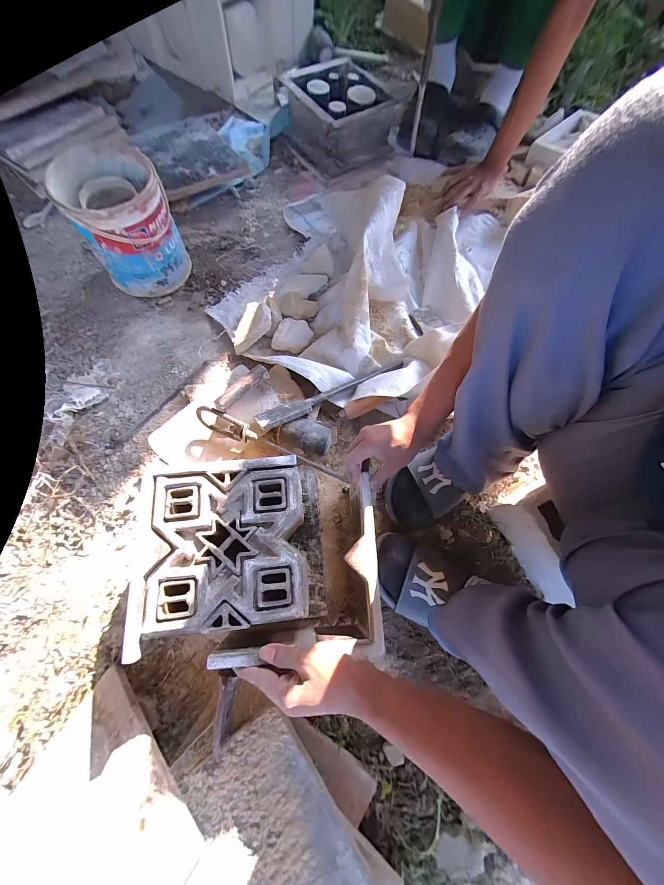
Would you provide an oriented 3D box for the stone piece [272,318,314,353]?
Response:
[{"bbox_3d":[-0.084,-0.228,0.629,0.081,0.031,0.060,2,70,-1],"label":"stone piece"}]

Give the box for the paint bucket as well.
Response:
[{"bbox_3d":[-0.409,-0.439,0.613,0.167,0.200,0.183,1,71,-1],"label":"paint bucket"}]

